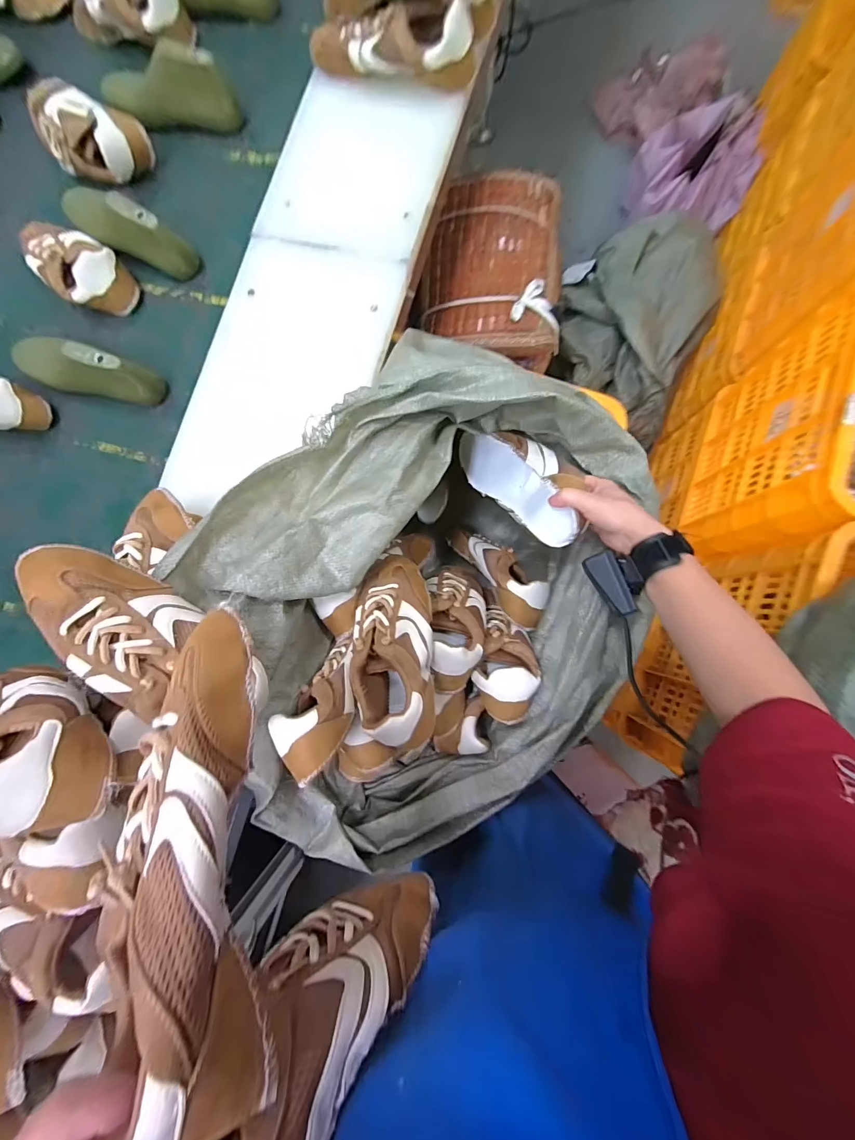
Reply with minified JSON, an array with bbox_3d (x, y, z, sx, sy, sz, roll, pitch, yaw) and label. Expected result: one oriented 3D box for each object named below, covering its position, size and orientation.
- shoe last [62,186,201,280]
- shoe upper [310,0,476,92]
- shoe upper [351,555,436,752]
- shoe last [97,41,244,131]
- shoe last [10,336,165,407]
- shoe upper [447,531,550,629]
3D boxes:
[{"bbox_3d":[-0.469,-0.520,0.610,0.205,0.084,0.059,23,87,5],"label":"shoe last"},{"bbox_3d":[-0.057,-0.748,0.553,0.243,0.067,0.080,12,86,5],"label":"shoe upper"},{"bbox_3d":[-0.040,0.083,0.462,0.090,0.071,0.227,-6,62,3],"label":"shoe upper"},{"bbox_3d":[-0.421,-0.763,0.639,0.218,0.084,0.074,-1,85,4],"label":"shoe last"},{"bbox_3d":[-0.533,-0.298,0.586,0.244,0.092,0.059,14,86,5],"label":"shoe last"},{"bbox_3d":[0.103,-0.007,0.627,0.071,0.067,0.220,-39,55,0],"label":"shoe upper"}]

